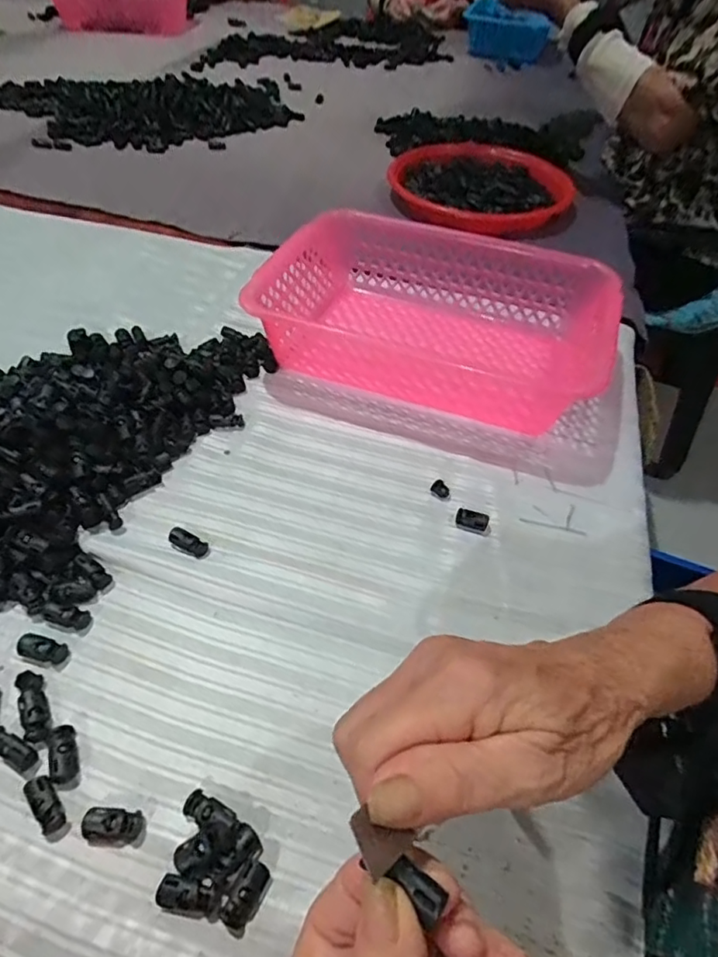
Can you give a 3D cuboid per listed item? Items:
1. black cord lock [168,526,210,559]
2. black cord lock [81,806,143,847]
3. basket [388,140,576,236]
[{"bbox_3d":[-0.116,0.043,0.385,0.029,0.006,0.014,32,56,5],"label":"black cord lock"},{"bbox_3d":[-0.123,0.172,0.278,0.026,0.010,0.015,6,52,1],"label":"black cord lock"},{"bbox_3d":[0.131,-0.342,0.655,0.114,0.051,0.216,-35,61,-28],"label":"basket"}]

